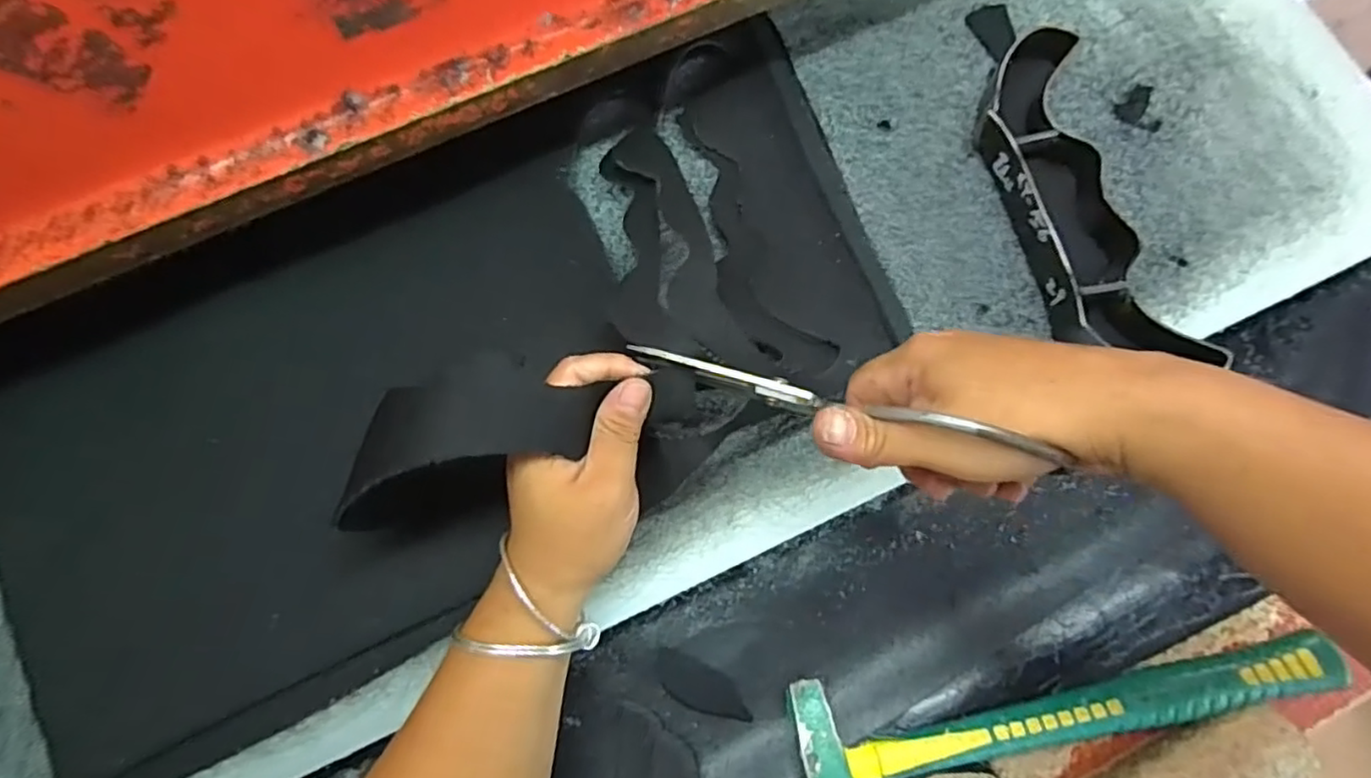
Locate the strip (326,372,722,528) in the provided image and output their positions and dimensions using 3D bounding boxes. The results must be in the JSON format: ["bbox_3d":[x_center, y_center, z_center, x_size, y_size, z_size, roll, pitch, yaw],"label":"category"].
[{"bbox_3d":[-0.069,0.025,0.318,0.166,0.041,0.061,2,75,-18],"label":"strip"}]

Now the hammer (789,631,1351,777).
[{"bbox_3d":[0.197,0.194,0.363,0.270,0.038,0.092,-7,76,-3],"label":"hammer"}]

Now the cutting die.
[{"bbox_3d":[0.240,-0.115,0.411,0.074,0.033,0.221,-15,77,-4],"label":"cutting die"}]

